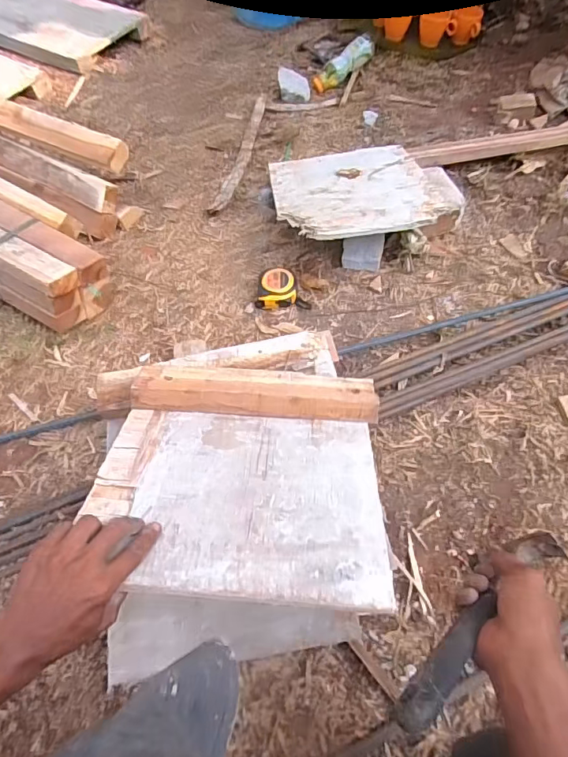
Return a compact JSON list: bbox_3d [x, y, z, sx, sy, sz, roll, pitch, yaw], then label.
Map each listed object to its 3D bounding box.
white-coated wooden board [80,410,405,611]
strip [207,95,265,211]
[{"bbox_3d":[-0.047,0.117,0.501,0.294,0.006,0.241,5,34,0],"label":"white-coated wooden board"},{"bbox_3d":[-0.098,-0.542,1.139,0.041,0.016,0.421,13,62,4],"label":"strip"}]

